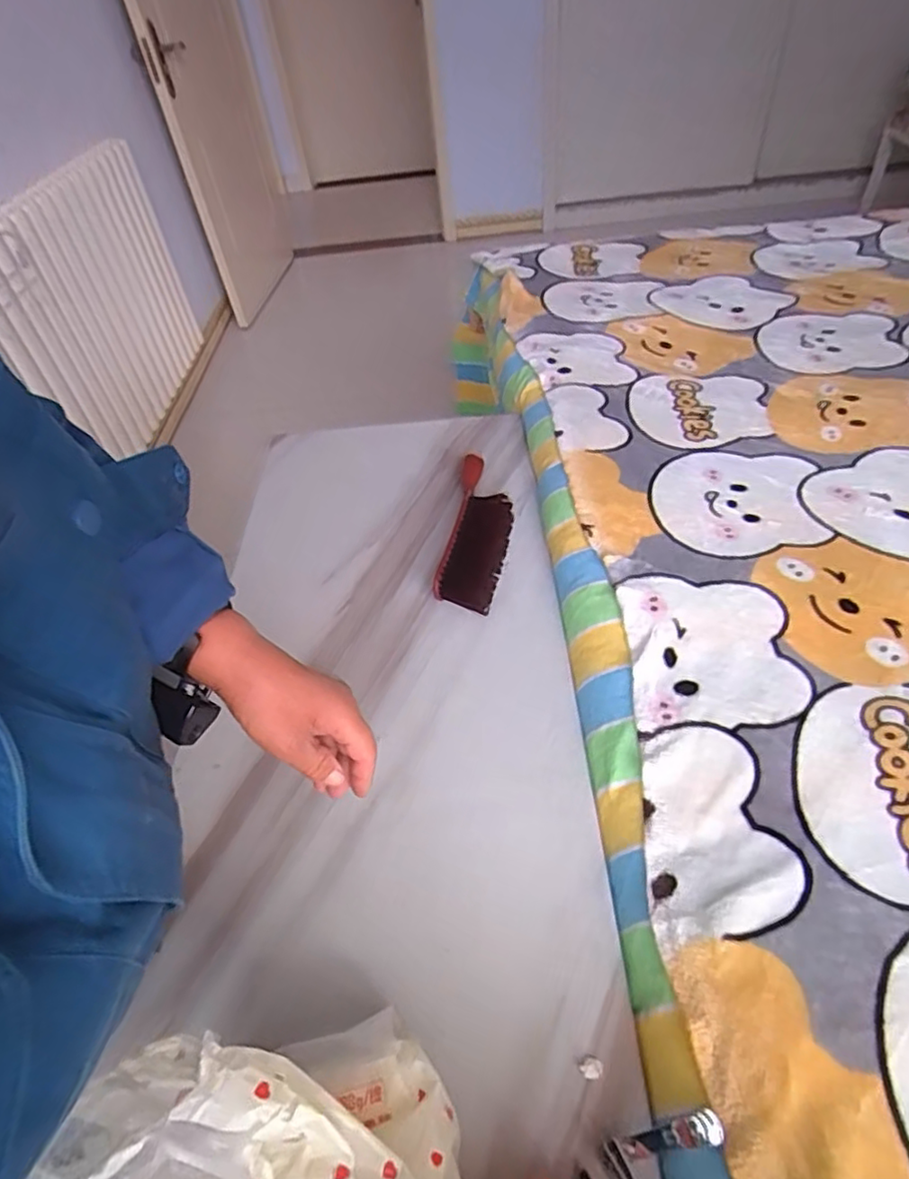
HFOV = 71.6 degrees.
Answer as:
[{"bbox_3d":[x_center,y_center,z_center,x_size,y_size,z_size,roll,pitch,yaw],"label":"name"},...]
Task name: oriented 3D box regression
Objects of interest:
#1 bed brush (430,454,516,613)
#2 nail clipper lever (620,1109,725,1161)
[{"bbox_3d":[0.031,-0.079,0.780,0.078,0.039,0.260,4,47,11],"label":"bed brush"},{"bbox_3d":[0.132,0.330,0.379,0.064,0.010,0.015,-34,44,19],"label":"nail clipper lever"}]

